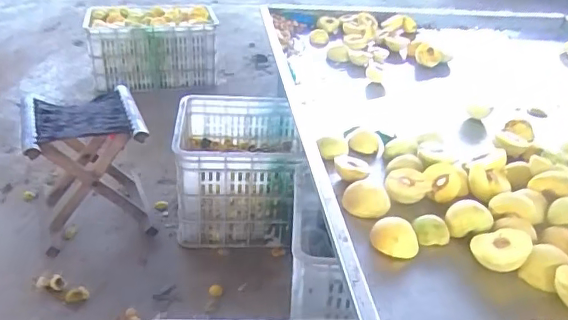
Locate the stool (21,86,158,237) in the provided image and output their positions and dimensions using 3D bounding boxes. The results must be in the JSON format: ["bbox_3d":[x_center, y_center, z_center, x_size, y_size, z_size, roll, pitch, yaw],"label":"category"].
[{"bbox_3d":[-0.506,0.021,1.457,0.285,0.318,0.305,-11,32,-24],"label":"stool"}]

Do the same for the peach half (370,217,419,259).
[{"bbox_3d":[0.162,0.113,0.812,0.070,0.046,0.059,6,29,5],"label":"peach half"}]

